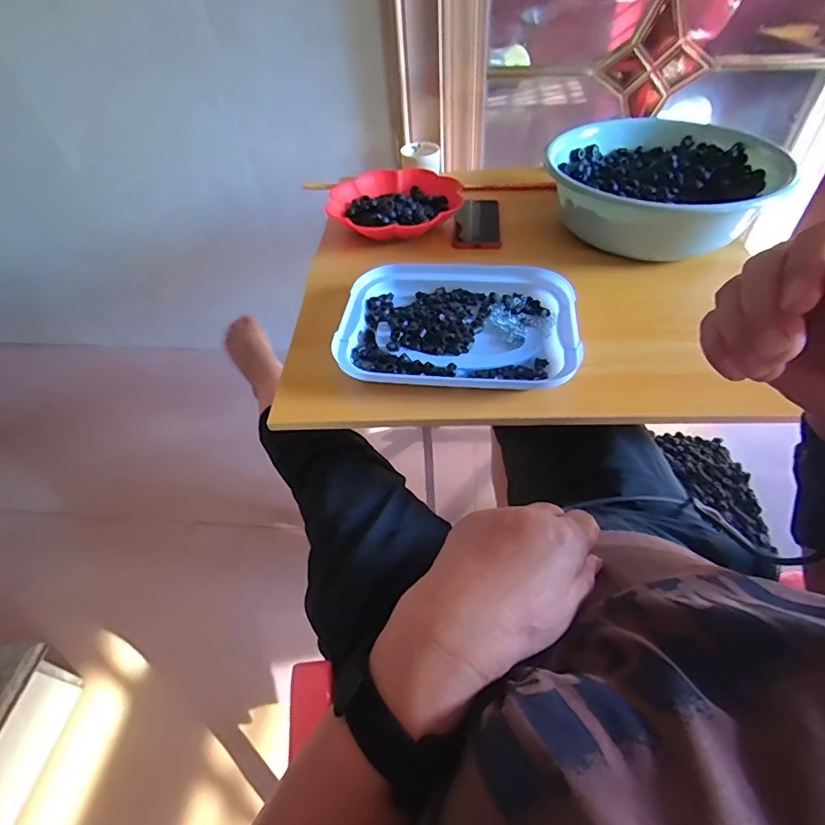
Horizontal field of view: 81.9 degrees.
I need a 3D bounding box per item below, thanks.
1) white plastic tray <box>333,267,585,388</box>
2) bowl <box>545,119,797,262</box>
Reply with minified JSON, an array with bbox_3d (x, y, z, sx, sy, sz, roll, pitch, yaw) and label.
[{"bbox_3d":[0.053,-0.106,0.548,0.257,0.031,0.205,6,49,10],"label":"white plastic tray"},{"bbox_3d":[0.343,-0.317,0.680,0.273,0.105,0.321,33,58,29],"label":"bowl"}]

